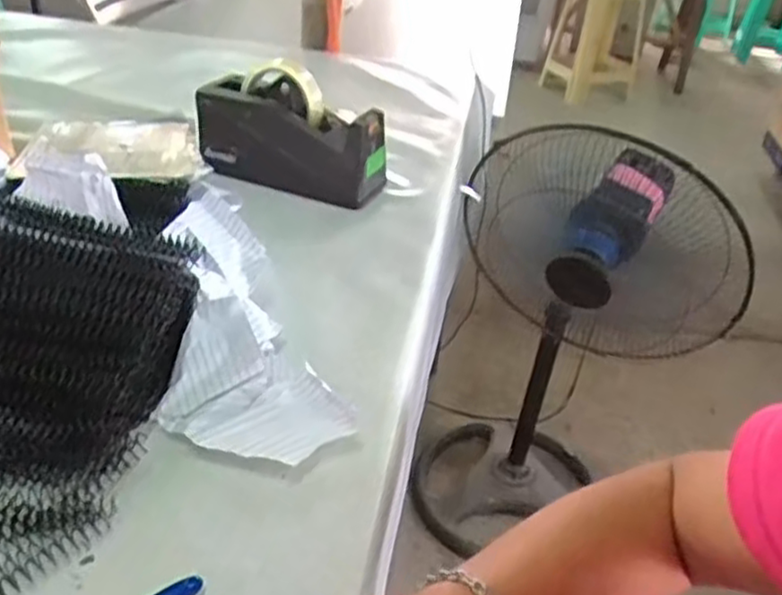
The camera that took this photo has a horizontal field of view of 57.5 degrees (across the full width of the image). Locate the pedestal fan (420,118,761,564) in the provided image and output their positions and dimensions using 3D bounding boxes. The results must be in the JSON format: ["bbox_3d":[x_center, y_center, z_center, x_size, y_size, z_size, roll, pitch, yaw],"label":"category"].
[{"bbox_3d":[0.274,0.119,1.235,0.347,0.858,0.357,2,34,-5],"label":"pedestal fan"}]

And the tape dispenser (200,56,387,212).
[{"bbox_3d":[-0.107,-0.178,0.774,0.201,0.110,0.066,15,35,13],"label":"tape dispenser"}]

